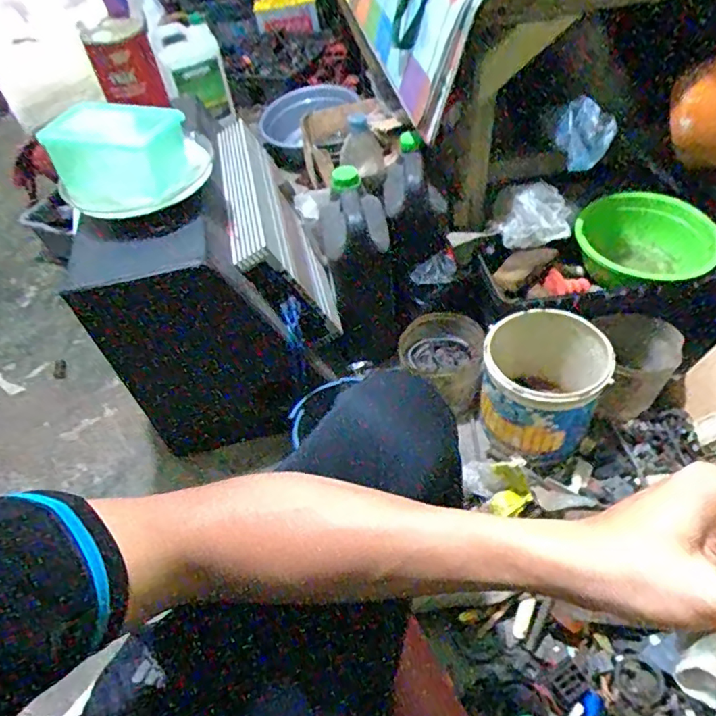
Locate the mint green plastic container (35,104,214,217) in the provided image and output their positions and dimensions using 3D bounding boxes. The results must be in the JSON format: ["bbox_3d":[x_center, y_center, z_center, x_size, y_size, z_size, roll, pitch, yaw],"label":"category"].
[{"bbox_3d":[-0.313,-0.283,0.736,0.203,0.097,0.162,-27,51,-16],"label":"mint green plastic container"}]

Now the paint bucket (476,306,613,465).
[{"bbox_3d":[0.288,0.043,0.845,0.177,0.188,0.167,-3,49,4],"label":"paint bucket"}]

